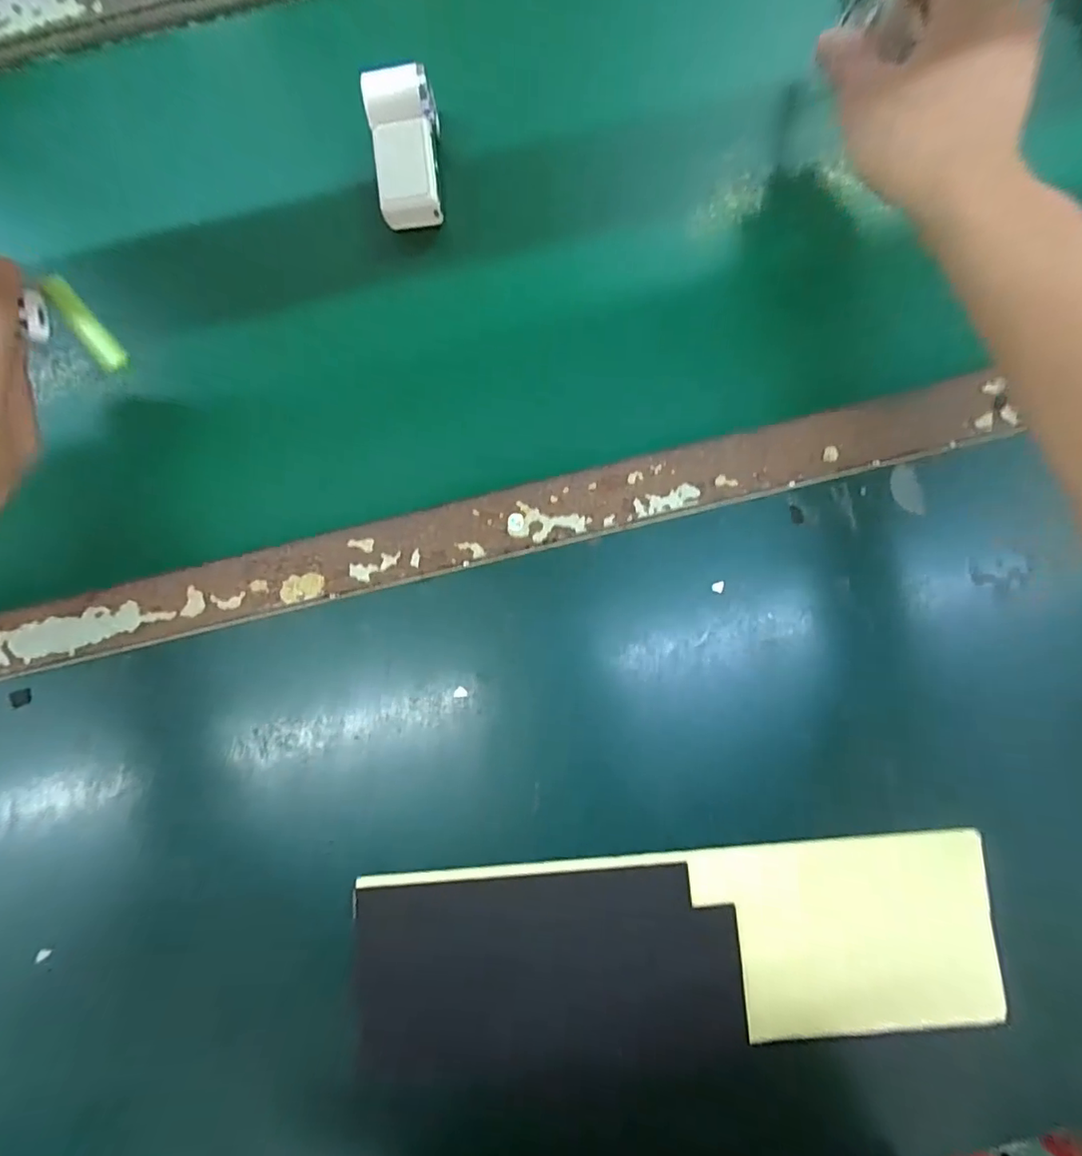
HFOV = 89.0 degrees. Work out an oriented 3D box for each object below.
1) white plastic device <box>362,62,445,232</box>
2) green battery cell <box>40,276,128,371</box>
[{"bbox_3d":[-0.089,-0.283,0.363,0.044,0.039,0.091,-3,85,1],"label":"white plastic device"},{"bbox_3d":[-0.263,-0.146,0.317,0.012,0.011,0.055,-31,111,-2],"label":"green battery cell"}]

